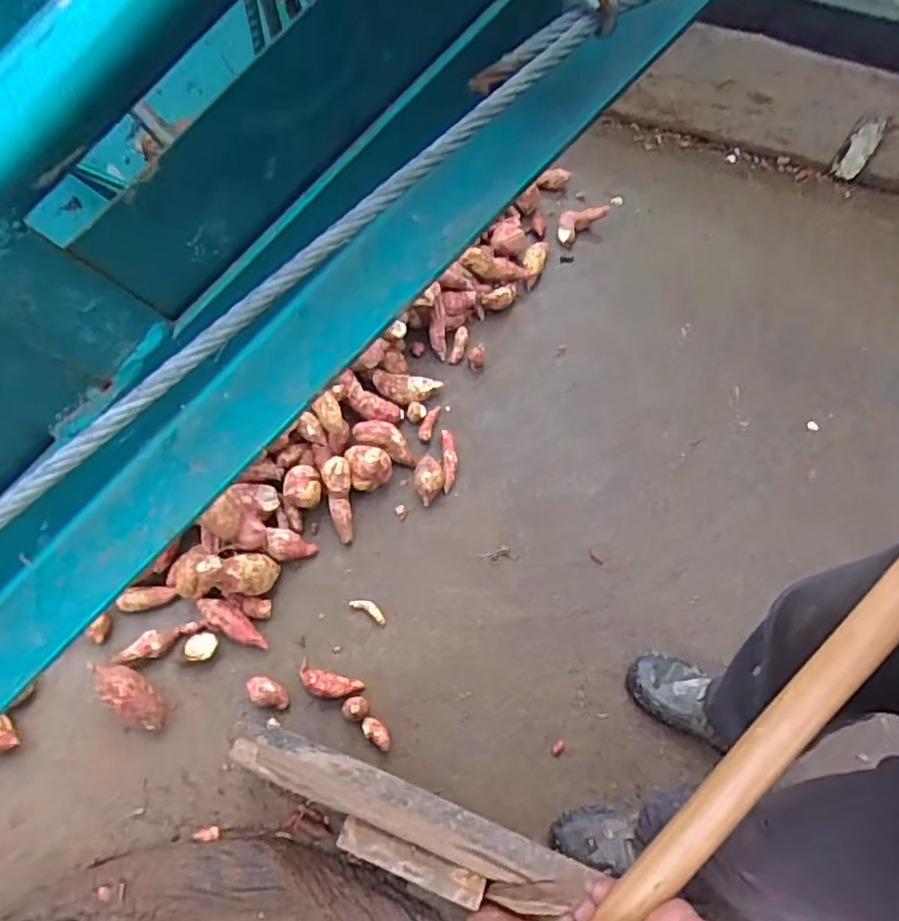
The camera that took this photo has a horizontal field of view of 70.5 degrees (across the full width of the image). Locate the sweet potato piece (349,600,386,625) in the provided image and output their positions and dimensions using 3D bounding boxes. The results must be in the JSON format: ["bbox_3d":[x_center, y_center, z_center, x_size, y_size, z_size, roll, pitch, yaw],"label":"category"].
[{"bbox_3d":[-0.160,0.299,1.277,0.083,0.010,0.027,28,64,17],"label":"sweet potato piece"}]

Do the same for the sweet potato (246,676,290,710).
[{"bbox_3d":[-0.337,0.429,1.179,0.083,0.038,0.052,9,60,3],"label":"sweet potato"}]

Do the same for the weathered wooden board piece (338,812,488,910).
[{"bbox_3d":[-0.062,0.631,0.998,0.234,0.041,0.049,19,62,12],"label":"weathered wooden board piece"}]

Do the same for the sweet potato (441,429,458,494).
[{"bbox_3d":[0.002,-0.006,1.441,0.032,0.042,0.157,-2,60,-2],"label":"sweet potato"}]

